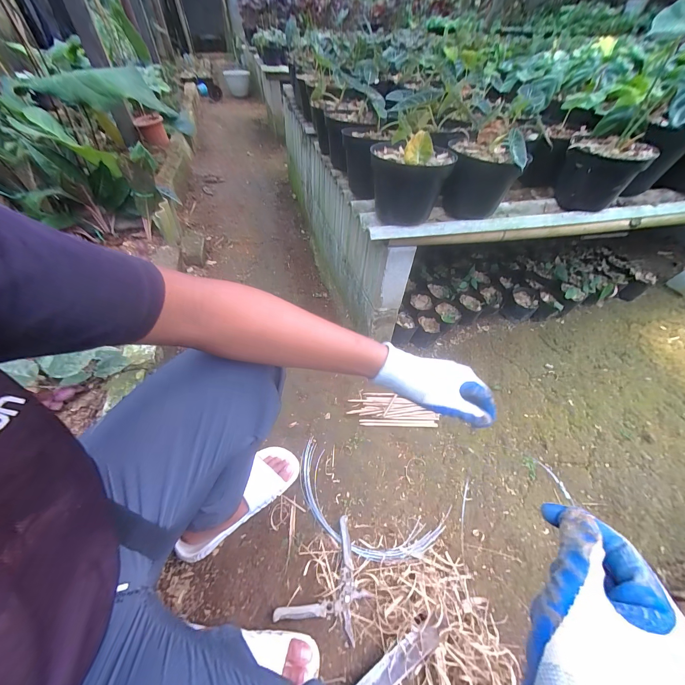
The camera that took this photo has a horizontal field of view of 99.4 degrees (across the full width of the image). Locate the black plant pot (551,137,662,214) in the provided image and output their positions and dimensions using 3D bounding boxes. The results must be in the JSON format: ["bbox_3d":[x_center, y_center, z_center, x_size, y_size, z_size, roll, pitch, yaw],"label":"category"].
[{"bbox_3d":[0.607,-0.402,0.703,0.160,0.142,0.131,36,57,24],"label":"black plant pot"}]

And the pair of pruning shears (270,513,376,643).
[{"bbox_3d":[-0.013,0.505,0.595,0.140,0.016,0.212,34,56,23],"label":"pair of pruning shears"}]

